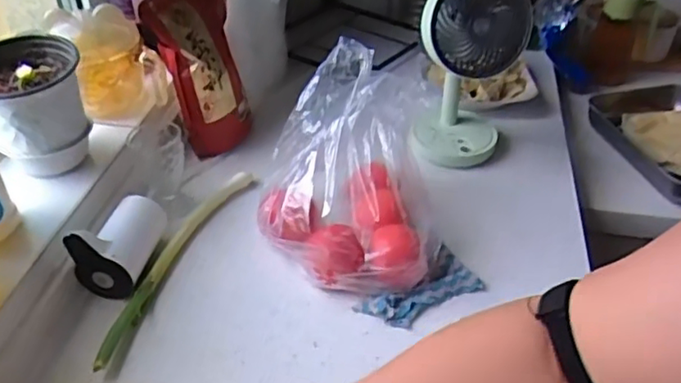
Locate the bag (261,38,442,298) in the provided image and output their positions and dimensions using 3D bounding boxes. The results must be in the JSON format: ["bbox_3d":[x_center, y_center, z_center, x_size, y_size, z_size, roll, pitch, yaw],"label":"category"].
[{"bbox_3d":[0.008,-0.034,0.746,0.194,0.193,0.244,-1,38,-2],"label":"bag"}]

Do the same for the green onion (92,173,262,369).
[{"bbox_3d":[-0.193,0.066,0.761,0.038,0.026,0.355,13,40,15],"label":"green onion"}]

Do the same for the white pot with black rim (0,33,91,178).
[{"bbox_3d":[-0.352,-0.094,0.734,0.100,0.129,0.108,0,38,0],"label":"white pot with black rim"}]

